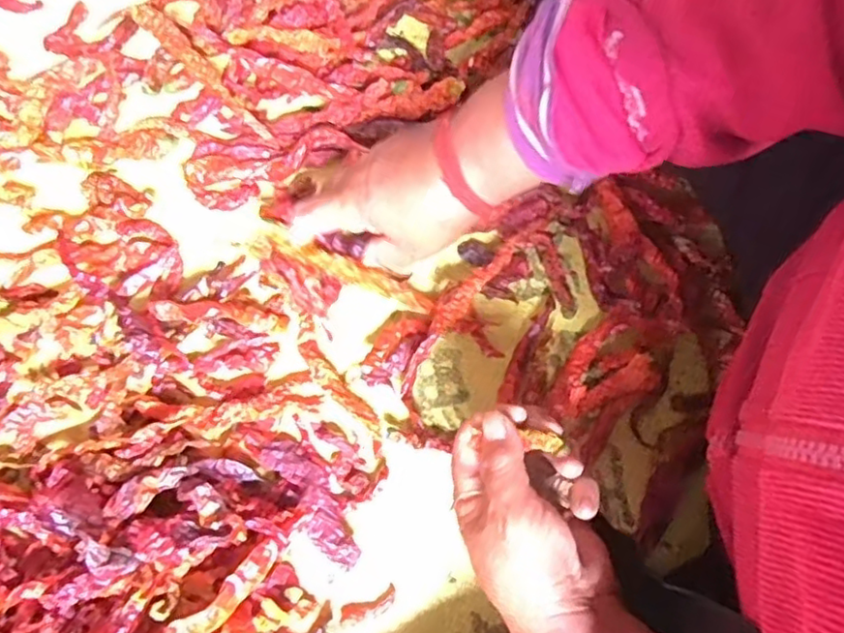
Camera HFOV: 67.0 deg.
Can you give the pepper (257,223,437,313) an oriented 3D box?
[{"bbox_3d":[-0.045,-0.029,0.401,0.116,0.012,0.015,23,77,-10],"label":"pepper"}]

